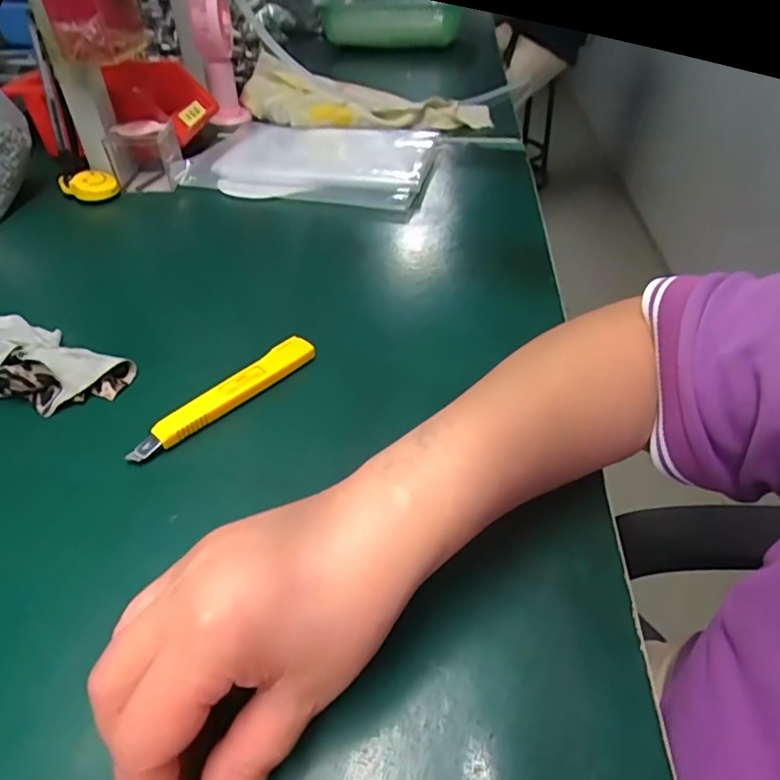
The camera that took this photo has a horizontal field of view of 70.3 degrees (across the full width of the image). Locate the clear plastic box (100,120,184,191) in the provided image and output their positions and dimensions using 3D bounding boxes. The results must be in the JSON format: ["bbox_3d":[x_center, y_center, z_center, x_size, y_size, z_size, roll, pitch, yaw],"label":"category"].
[{"bbox_3d":[-0.256,-0.246,0.585,0.065,0.065,0.062,2,43,1],"label":"clear plastic box"}]

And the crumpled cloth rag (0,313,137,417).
[{"bbox_3d":[-0.243,-0.021,0.360,0.140,0.025,0.074,17,45,17],"label":"crumpled cloth rag"}]

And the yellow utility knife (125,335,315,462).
[{"bbox_3d":[-0.100,0.002,0.343,0.019,0.013,0.128,31,51,29],"label":"yellow utility knife"}]

